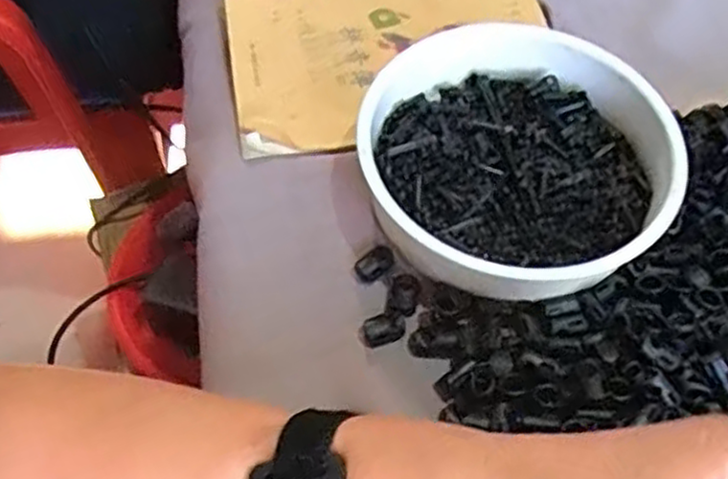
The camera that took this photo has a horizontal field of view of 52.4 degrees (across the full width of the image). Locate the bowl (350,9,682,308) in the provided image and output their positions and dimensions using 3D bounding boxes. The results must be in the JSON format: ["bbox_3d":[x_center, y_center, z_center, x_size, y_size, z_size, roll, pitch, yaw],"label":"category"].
[{"bbox_3d":[0.082,-0.044,0.396,0.155,0.044,0.161,0,59,-1],"label":"bowl"}]

